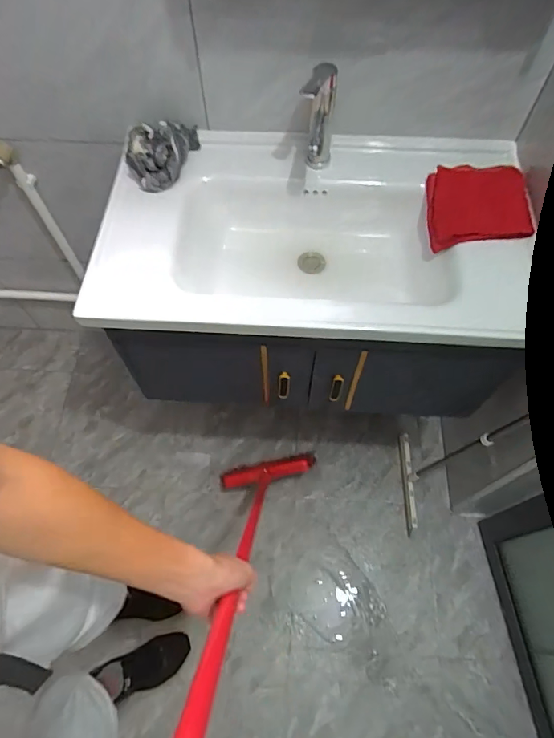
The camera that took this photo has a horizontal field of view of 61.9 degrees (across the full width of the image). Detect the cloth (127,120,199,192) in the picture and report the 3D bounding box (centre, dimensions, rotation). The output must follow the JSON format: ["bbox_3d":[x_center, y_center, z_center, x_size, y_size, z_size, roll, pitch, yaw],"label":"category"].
[{"bbox_3d":[-0.233,-0.429,0.930,0.140,0.073,0.146,-2,63,-1],"label":"cloth"}]

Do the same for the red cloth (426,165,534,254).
[{"bbox_3d":[0.374,-0.318,0.874,0.168,0.029,0.174,-7,73,18],"label":"red cloth"}]

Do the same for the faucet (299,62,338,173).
[{"bbox_3d":[0.074,-0.444,0.860,0.051,0.188,0.152,15,64,8],"label":"faucet"}]

